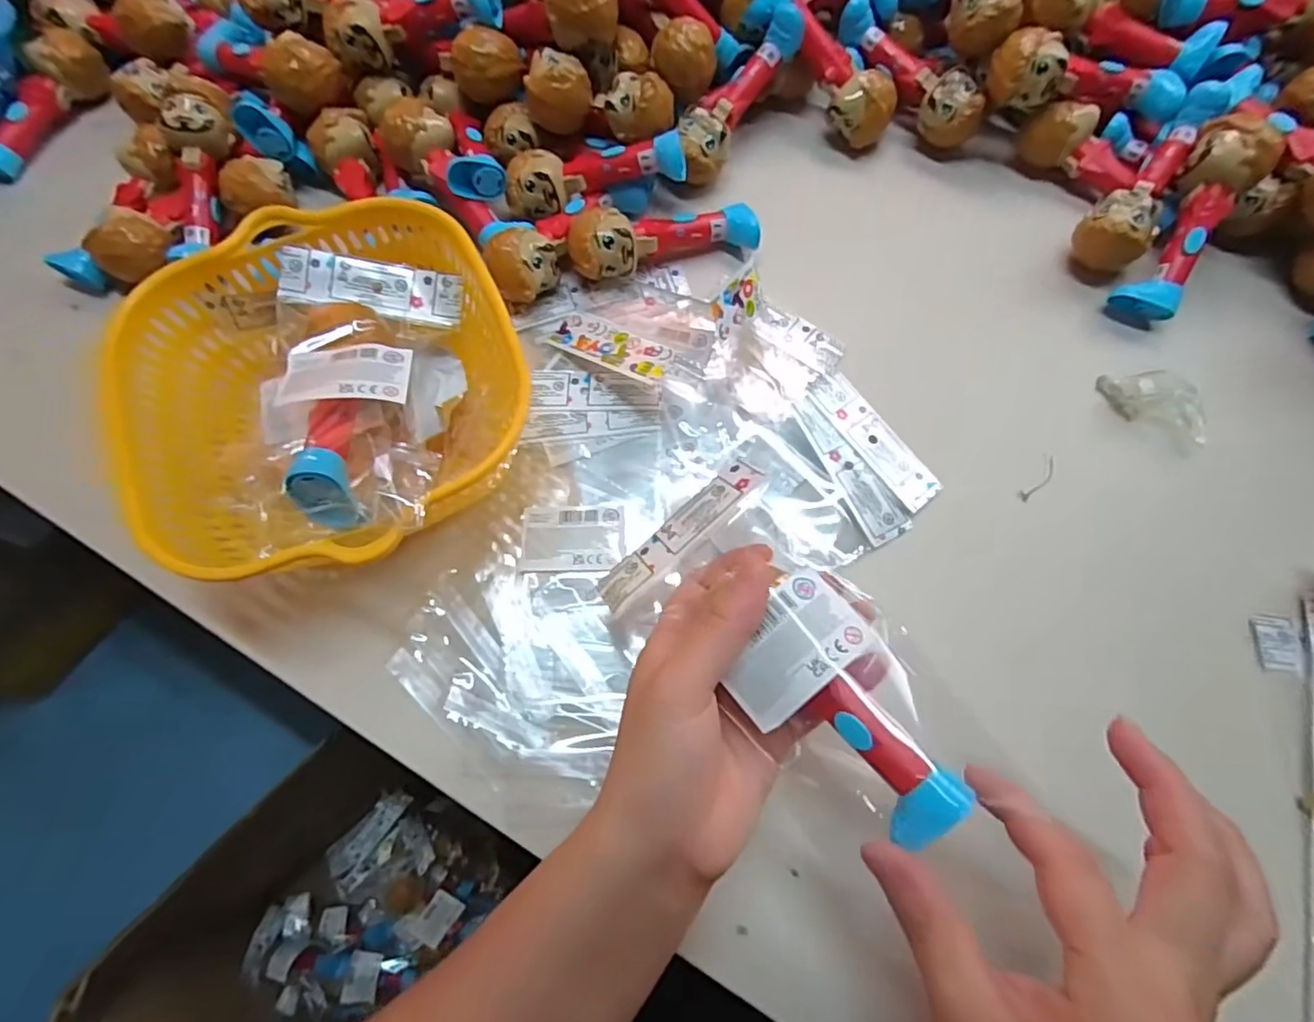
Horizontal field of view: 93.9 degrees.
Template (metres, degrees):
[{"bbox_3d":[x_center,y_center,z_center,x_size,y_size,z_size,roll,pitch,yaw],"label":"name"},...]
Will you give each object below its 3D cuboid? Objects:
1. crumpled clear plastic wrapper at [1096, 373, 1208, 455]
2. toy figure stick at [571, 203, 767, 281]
[{"bbox_3d":[0.310,-0.069,0.379,0.064,0.010,0.043,41,75,15],"label":"crumpled clear plastic wrapper"},{"bbox_3d":[0.004,-0.185,0.405,0.124,0.034,0.038,-14,69,-4],"label":"toy figure stick"}]

